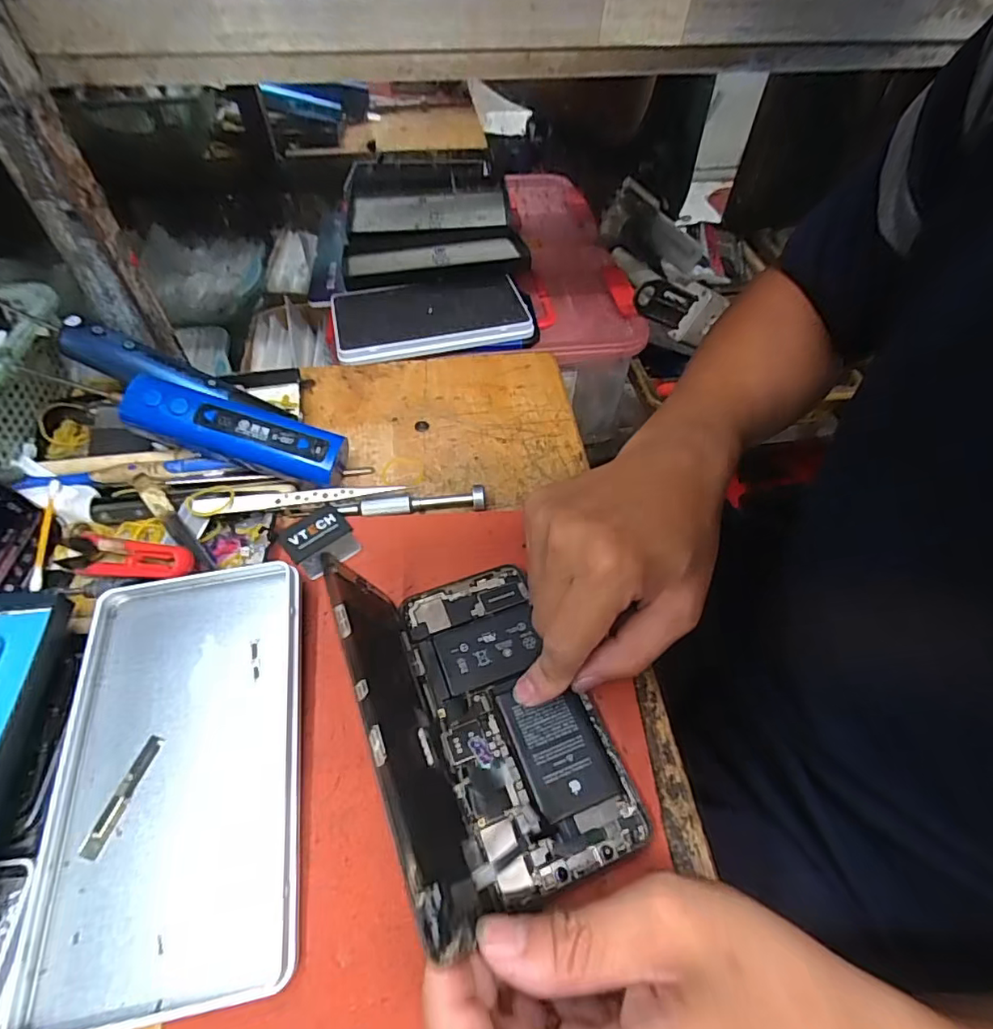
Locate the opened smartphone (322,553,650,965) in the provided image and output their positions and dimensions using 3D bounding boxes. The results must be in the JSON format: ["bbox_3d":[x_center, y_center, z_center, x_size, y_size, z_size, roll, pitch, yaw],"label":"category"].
[{"bbox_3d":[-0.002,0.078,0.240,0.097,0.078,0.155,-20,54,-16],"label":"opened smartphone"}]

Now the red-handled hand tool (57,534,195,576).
[{"bbox_3d":[-0.217,0.023,0.309,0.098,0.015,0.020,2,50,18],"label":"red-handled hand tool"}]

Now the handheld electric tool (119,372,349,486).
[{"bbox_3d":[-0.164,-0.050,0.344,0.130,0.037,0.035,18,51,-9],"label":"handheld electric tool"}]

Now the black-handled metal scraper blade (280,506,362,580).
[{"bbox_3d":[-0.109,0.017,0.335,0.038,0.008,0.037,-34,59,-24],"label":"black-handled metal scraper blade"}]

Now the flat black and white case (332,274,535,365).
[{"bbox_3d":[-0.064,-0.195,0.523,0.181,0.014,0.103,-10,52,-9],"label":"flat black and white case"}]

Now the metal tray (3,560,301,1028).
[{"bbox_3d":[-0.146,0.112,0.247,0.106,0.015,0.179,-9,57,-6],"label":"metal tray"}]

